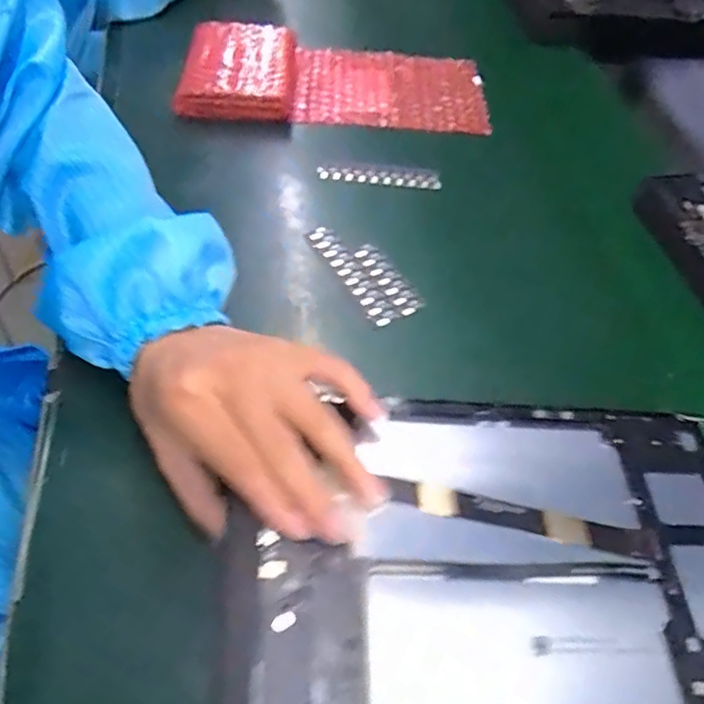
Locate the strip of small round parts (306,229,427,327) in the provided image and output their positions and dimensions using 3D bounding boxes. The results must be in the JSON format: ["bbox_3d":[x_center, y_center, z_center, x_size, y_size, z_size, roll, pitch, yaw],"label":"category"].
[{"bbox_3d":[0.008,-0.058,0.417,0.036,0.010,0.094,-23,60,-23],"label":"strip of small round parts"}]

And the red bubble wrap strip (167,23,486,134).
[{"bbox_3d":[-0.015,-0.249,0.542,0.270,0.034,0.115,1,53,-7],"label":"red bubble wrap strip"}]

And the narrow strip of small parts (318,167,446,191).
[{"bbox_3d":[0.022,-0.140,0.482,0.097,0.014,0.010,7,53,-3],"label":"narrow strip of small parts"}]

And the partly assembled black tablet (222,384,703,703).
[{"bbox_3d":[0.071,0.092,0.273,0.247,0.020,0.149,-2,53,-6],"label":"partly assembled black tablet"}]

